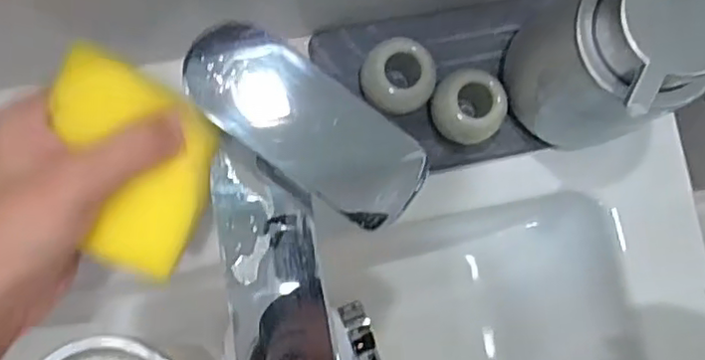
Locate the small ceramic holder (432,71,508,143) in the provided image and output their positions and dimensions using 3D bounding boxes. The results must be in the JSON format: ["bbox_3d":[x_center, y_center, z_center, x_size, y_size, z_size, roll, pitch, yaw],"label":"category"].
[{"bbox_3d":[0.069,-0.043,0.384,0.039,0.037,0.042,0,85,-5],"label":"small ceramic holder"}]

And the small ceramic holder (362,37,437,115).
[{"bbox_3d":[0.026,-0.060,0.377,0.042,0.035,0.039,0,85,-5],"label":"small ceramic holder"}]

